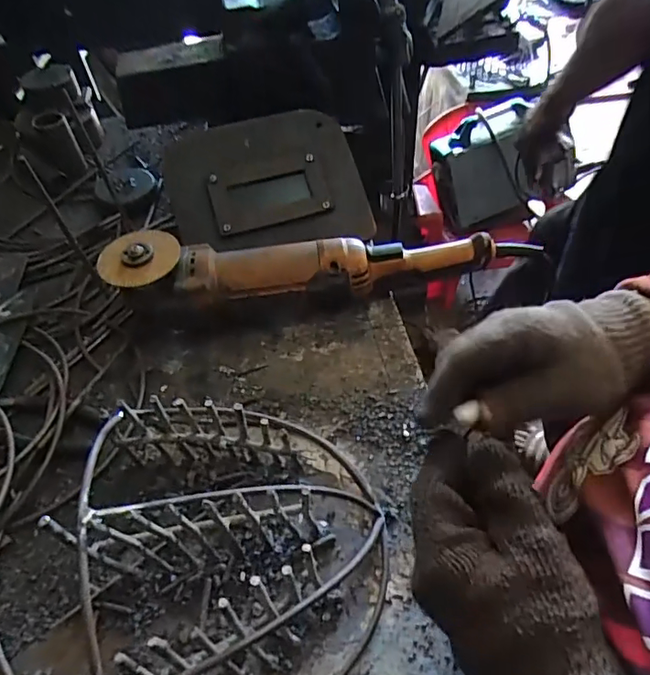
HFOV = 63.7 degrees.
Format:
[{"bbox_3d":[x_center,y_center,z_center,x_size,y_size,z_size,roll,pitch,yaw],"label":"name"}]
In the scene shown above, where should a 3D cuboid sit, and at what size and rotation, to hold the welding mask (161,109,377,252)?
[{"bbox_3d":[-0.069,-0.175,0.637,0.218,0.060,0.181,-14,81,-8],"label":"welding mask"}]

